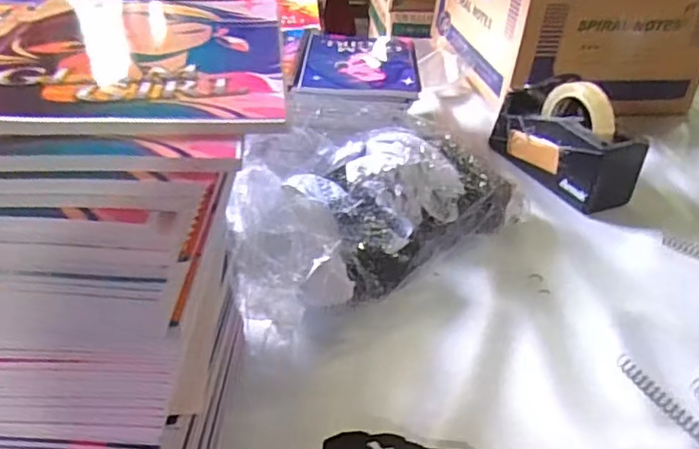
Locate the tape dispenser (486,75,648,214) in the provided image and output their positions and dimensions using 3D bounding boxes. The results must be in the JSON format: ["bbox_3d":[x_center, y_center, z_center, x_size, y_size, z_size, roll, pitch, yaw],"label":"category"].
[{"bbox_3d":[0.271,-0.116,0.767,0.068,0.119,0.204,-16,39,-26],"label":"tape dispenser"}]

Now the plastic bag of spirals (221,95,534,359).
[{"bbox_3d":[0.031,-0.031,0.593,0.342,0.144,0.156,-19,41,-29],"label":"plastic bag of spirals"}]

